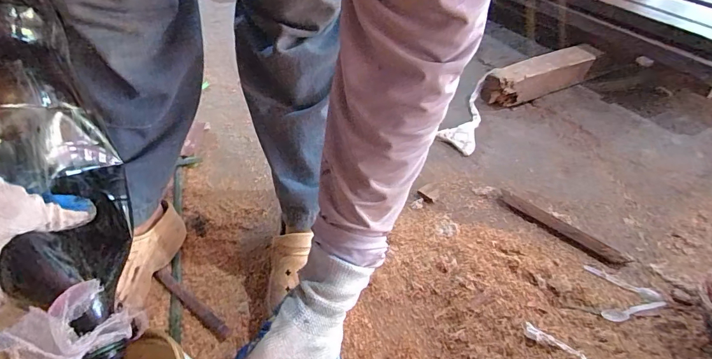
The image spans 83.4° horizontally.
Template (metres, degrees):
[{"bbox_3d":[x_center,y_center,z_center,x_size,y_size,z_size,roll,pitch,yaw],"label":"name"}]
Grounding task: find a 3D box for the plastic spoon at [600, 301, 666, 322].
[{"bbox_3d":[0.471,0.222,0.673,0.133,0.006,0.025,-6,42,-14],"label":"plastic spoon"}]

